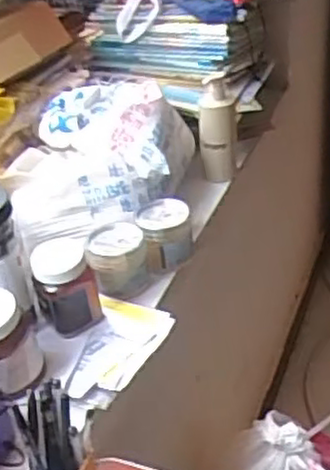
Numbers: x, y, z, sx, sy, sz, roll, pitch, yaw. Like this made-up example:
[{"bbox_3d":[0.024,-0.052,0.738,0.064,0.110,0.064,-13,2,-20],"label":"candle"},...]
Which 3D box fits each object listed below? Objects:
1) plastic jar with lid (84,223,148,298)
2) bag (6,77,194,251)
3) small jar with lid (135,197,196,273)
[{"bbox_3d":[-0.067,0.032,0.999,0.083,0.077,0.093,-10,34,-5],"label":"plastic jar with lid"},{"bbox_3d":[-0.098,-0.132,1.123,0.287,0.137,0.315,-5,34,1],"label":"bag"},{"bbox_3d":[0.002,0.000,1.033,0.079,0.075,0.088,-10,34,-7],"label":"small jar with lid"}]

